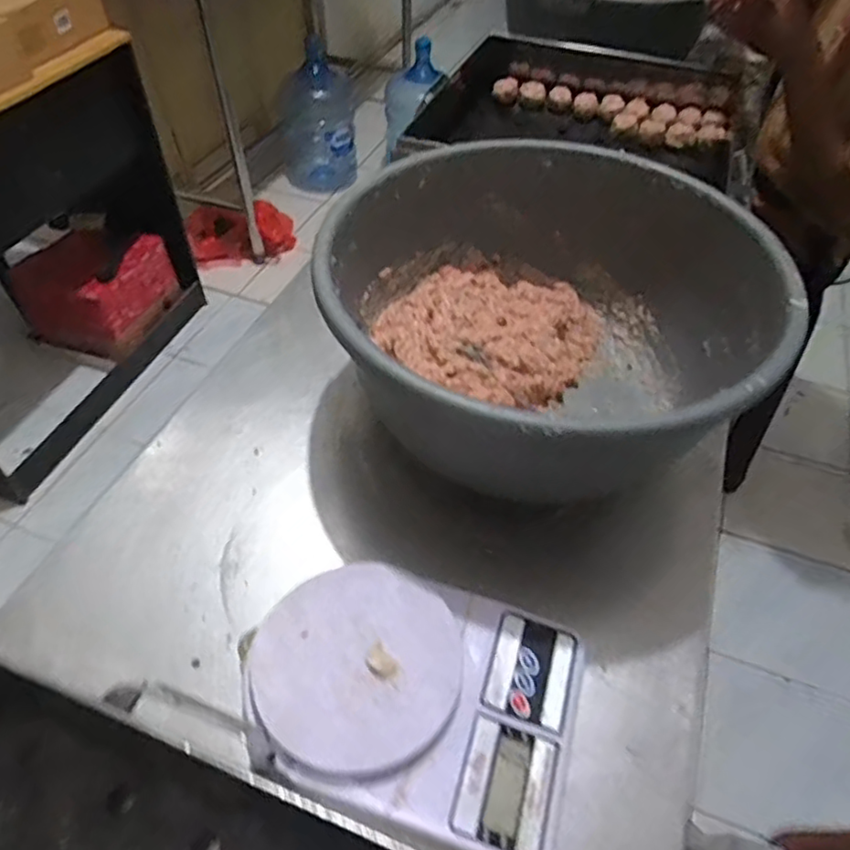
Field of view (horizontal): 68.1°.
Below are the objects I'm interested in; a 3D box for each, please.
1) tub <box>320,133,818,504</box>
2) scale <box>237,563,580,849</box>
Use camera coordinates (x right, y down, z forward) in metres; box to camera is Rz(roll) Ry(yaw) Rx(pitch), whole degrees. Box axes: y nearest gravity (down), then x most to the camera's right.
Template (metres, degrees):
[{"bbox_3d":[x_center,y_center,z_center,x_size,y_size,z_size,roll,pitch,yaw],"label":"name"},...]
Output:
[{"bbox_3d":[0.092,-0.092,0.563,0.349,0.173,0.368,1,49,-1],"label":"tub"},{"bbox_3d":[-0.010,0.173,0.411,0.208,0.028,0.151,14,50,10],"label":"scale"}]

